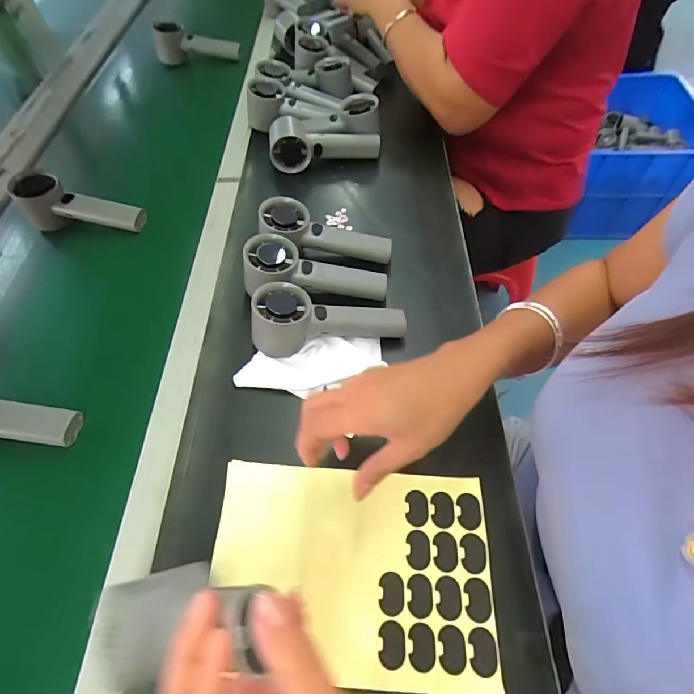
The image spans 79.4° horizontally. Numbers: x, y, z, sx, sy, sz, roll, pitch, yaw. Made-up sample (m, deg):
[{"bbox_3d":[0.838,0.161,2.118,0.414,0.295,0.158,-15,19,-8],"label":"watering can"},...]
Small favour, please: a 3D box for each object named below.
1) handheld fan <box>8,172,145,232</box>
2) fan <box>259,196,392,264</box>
[{"bbox_3d":[-0.332,-0.180,0.534,0.145,0.060,0.056,9,58,-6],"label":"handheld fan"},{"bbox_3d":[-0.024,-0.131,0.495,0.158,0.034,0.060,14,56,-16],"label":"fan"}]

